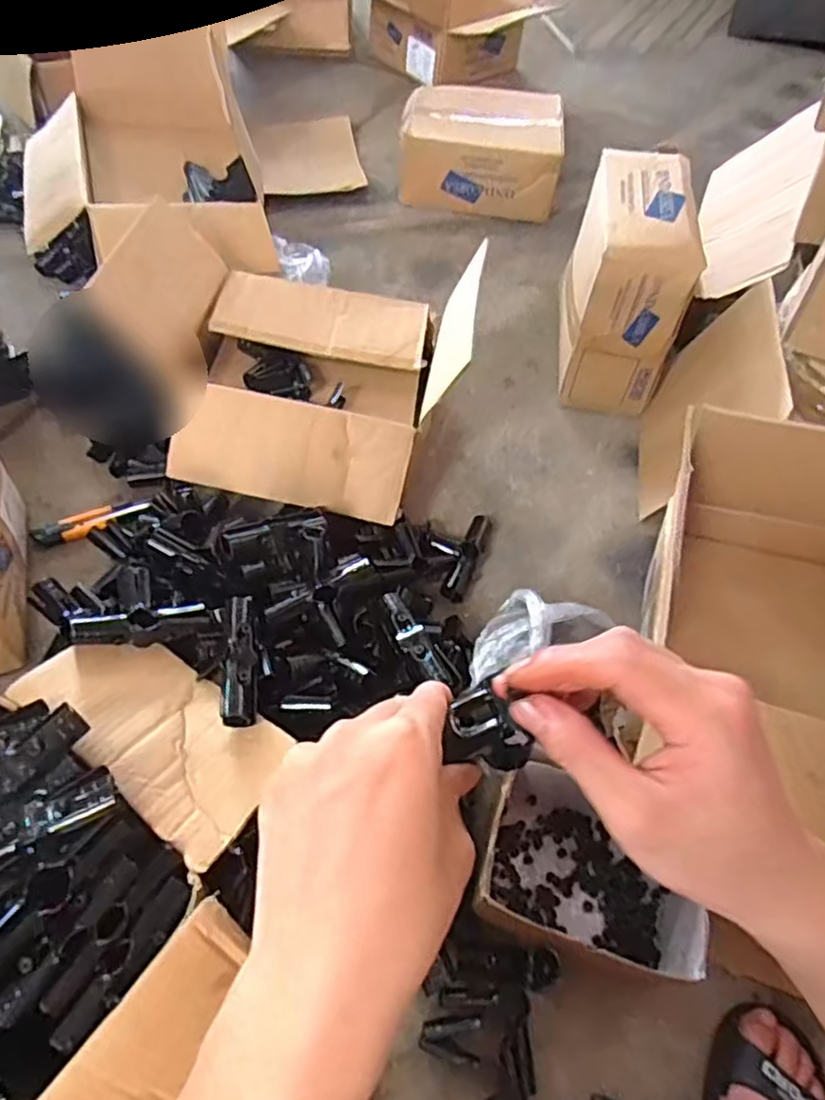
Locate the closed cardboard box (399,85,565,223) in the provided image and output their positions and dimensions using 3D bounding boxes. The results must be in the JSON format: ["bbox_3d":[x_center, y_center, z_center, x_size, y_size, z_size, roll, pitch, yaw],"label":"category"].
[{"bbox_3d":[0.143,-0.853,1.453,0.322,0.148,0.280,6,56,-1],"label":"closed cardboard box"}]

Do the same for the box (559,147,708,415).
[{"bbox_3d":[0.333,-0.433,1.069,0.154,0.251,0.320,11,56,2],"label":"box"}]

